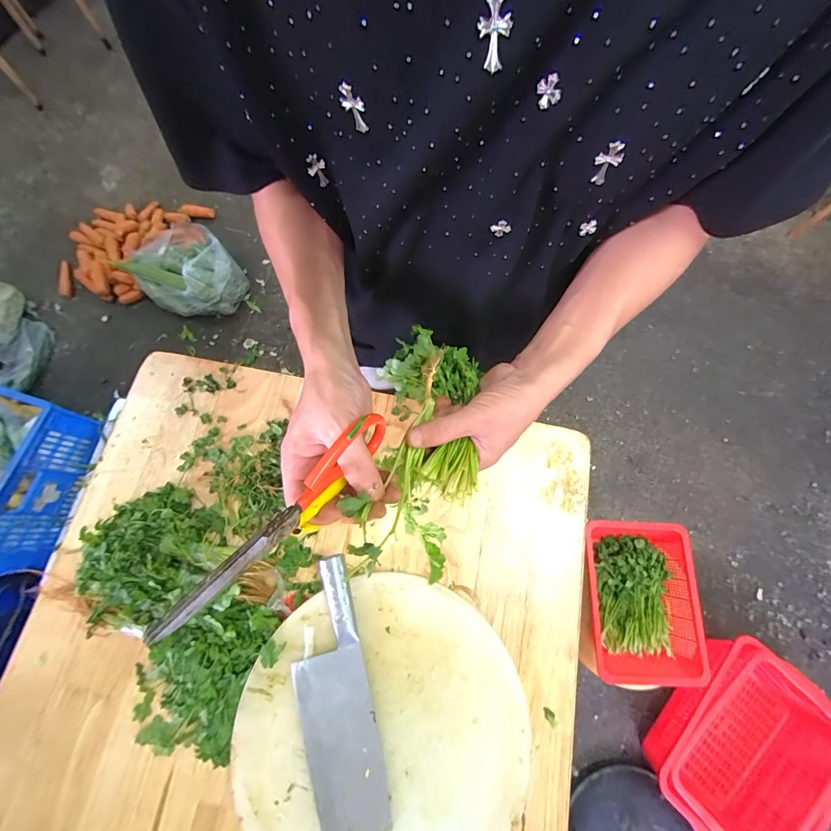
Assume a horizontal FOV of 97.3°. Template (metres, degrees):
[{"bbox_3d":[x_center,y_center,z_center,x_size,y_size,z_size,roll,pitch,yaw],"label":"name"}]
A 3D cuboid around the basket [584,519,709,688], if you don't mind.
[{"bbox_3d":[0.480,0.395,0.788,0.222,0.079,0.317,2,75,0],"label":"basket"}]

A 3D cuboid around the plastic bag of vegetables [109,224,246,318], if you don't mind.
[{"bbox_3d":[-0.884,-0.557,1.415,0.327,0.223,0.386,-44,80,-11],"label":"plastic bag of vegetables"}]

